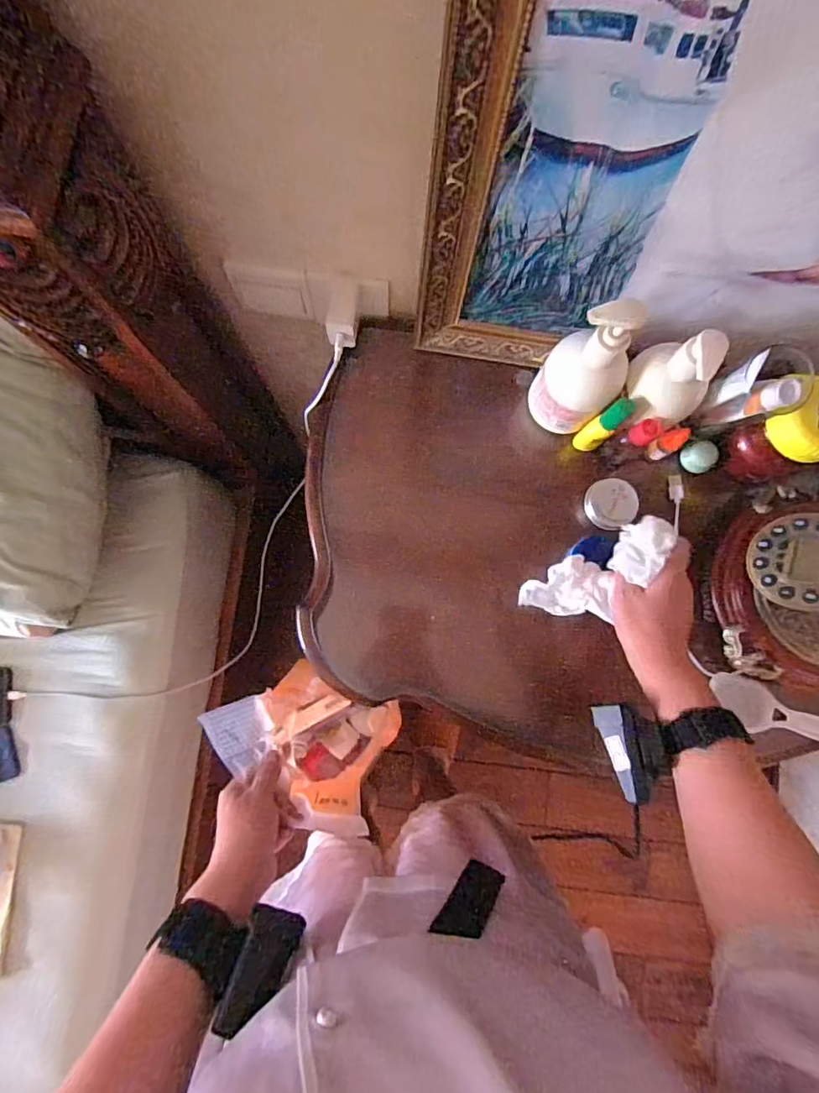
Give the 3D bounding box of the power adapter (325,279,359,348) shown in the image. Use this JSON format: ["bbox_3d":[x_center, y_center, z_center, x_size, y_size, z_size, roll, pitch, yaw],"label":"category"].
[{"bbox_3d":[-0.070,-0.241,0.536,0.030,0.034,0.054,3,82,-2],"label":"power adapter"}]

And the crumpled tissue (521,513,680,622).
[{"bbox_3d":[0.179,0.029,0.480,0.144,0.045,0.061,-34,84,21],"label":"crumpled tissue"}]

